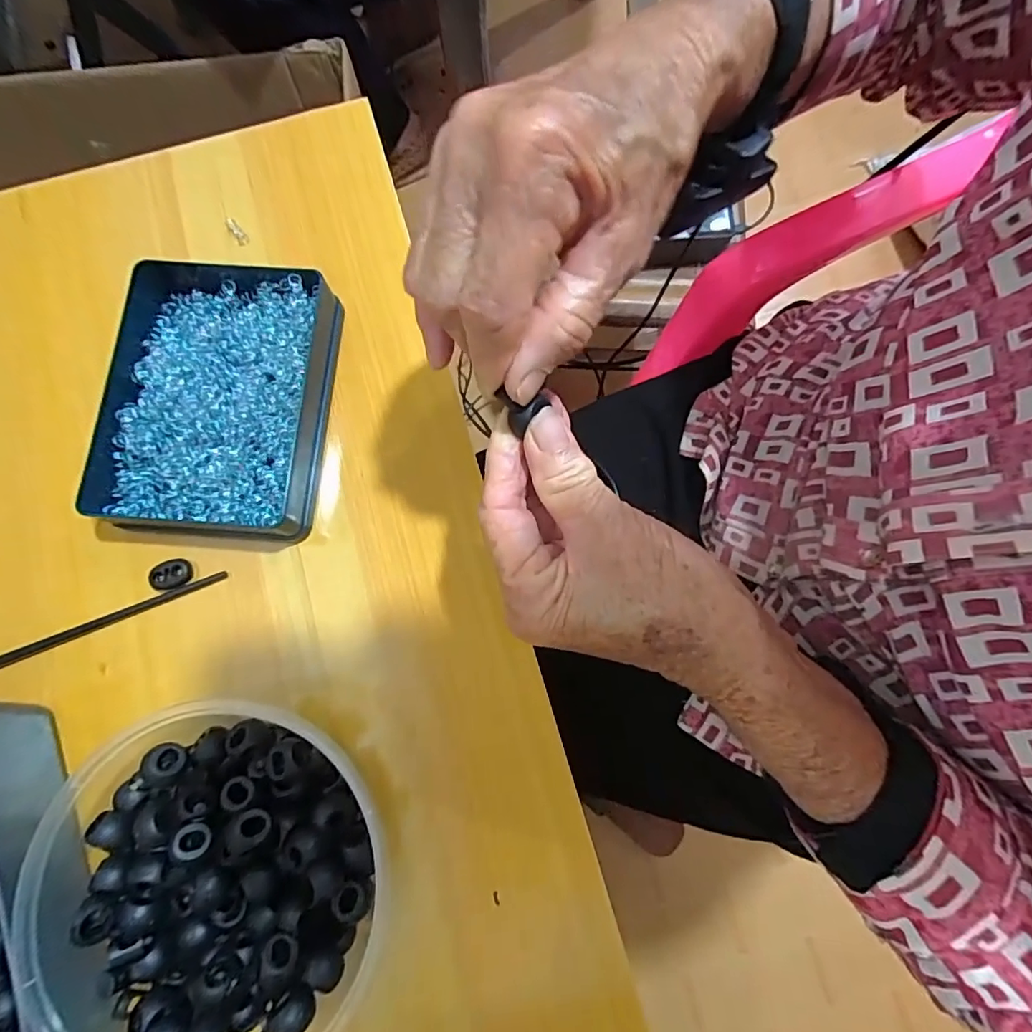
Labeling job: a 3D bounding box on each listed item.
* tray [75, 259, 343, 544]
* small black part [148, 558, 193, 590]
[{"bbox_3d":[-0.166,-0.067,0.297,0.128,0.024,0.153,6,79,3],"label":"tray"},{"bbox_3d":[-0.186,0.031,0.287,0.021,0.005,0.016,-9,79,0],"label":"small black part"}]

